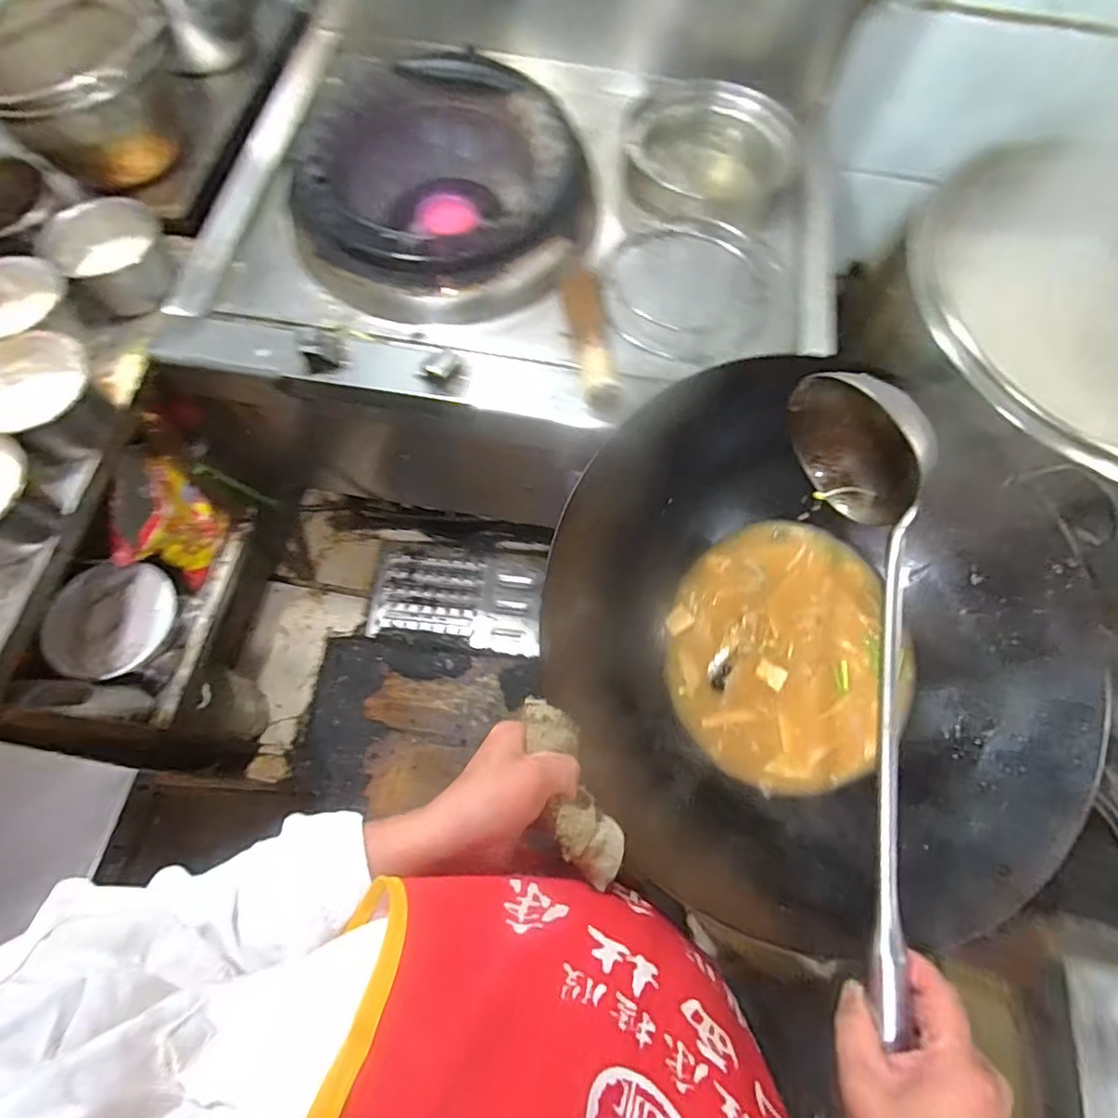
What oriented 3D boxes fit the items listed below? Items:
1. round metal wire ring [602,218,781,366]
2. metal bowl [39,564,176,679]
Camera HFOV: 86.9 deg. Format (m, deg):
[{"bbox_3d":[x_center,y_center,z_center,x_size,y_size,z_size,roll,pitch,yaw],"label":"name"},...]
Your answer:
[{"bbox_3d":[0.220,-0.451,0.975,0.274,0.039,0.273,1,68,-2],"label":"round metal wire ring"},{"bbox_3d":[-0.793,0.110,1.056,0.189,0.090,0.203,1,68,-2],"label":"metal bowl"}]

